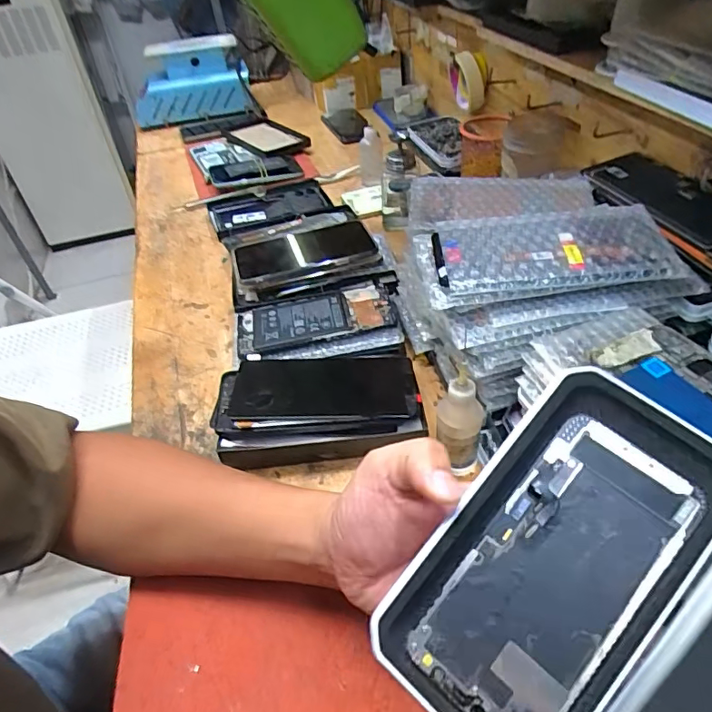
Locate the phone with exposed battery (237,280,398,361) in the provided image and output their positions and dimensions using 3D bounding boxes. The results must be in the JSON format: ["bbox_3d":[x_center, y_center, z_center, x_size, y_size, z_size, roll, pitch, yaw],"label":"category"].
[{"bbox_3d":[-0.039,-0.039,0.539,0.170,0.011,0.085,-15,44,-9],"label":"phone with exposed battery"}]

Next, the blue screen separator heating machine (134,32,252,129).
[{"bbox_3d":[-0.331,-0.545,1.017,0.229,0.130,0.099,-12,43,-6],"label":"blue screen separator heating machine"}]

